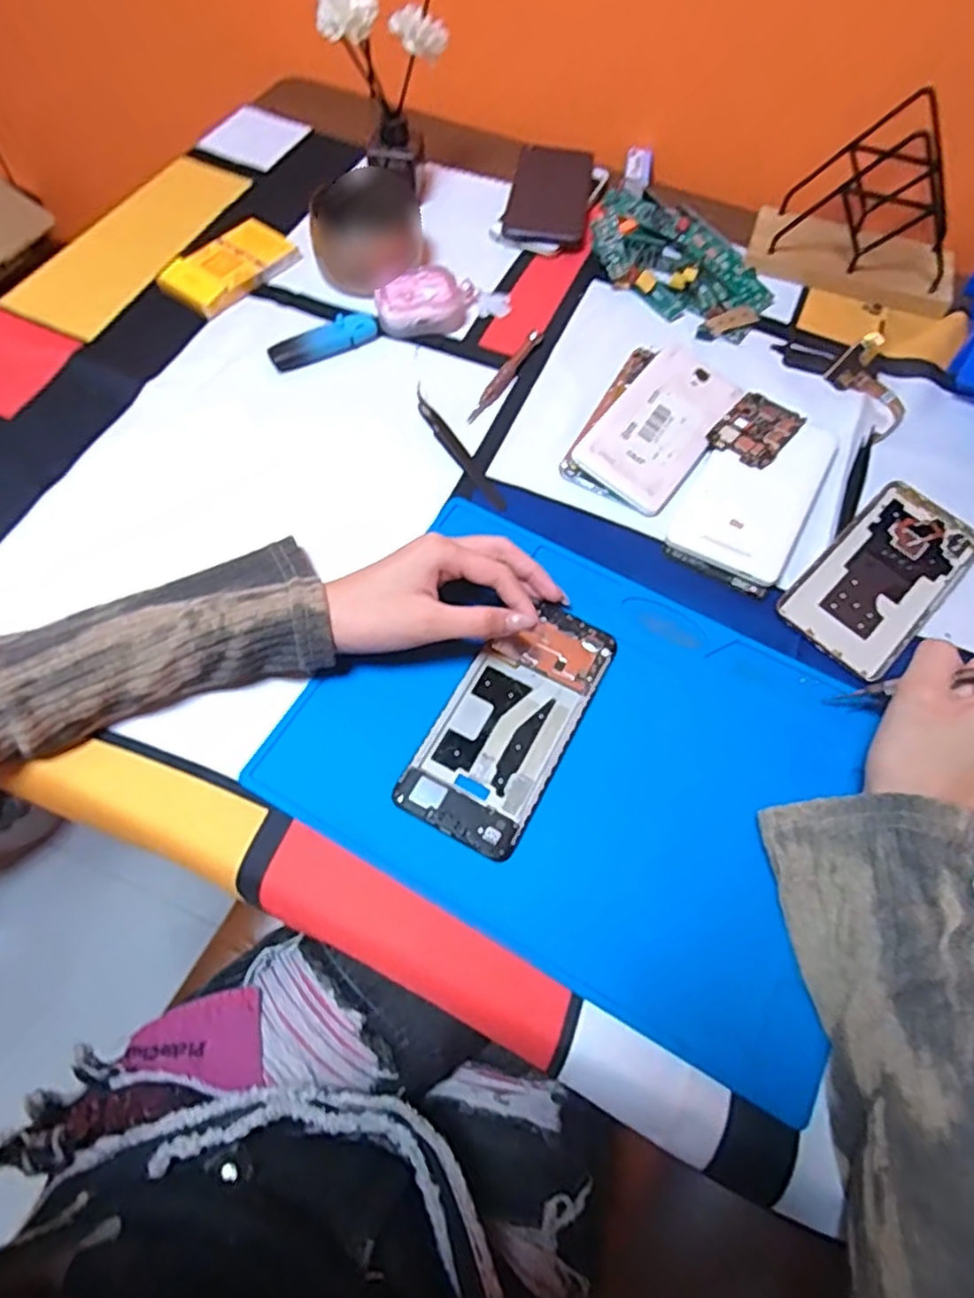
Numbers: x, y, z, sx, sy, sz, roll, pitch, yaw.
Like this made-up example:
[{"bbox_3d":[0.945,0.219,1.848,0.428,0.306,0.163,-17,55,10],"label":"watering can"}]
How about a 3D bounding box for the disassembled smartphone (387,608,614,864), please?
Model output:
[{"bbox_3d":[0.015,0.039,0.394,0.071,0.010,0.150,30,66,13],"label":"disassembled smartphone"}]

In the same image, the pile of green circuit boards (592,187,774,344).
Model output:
[{"bbox_3d":[0.154,-0.328,0.586,0.177,0.026,0.092,42,69,18],"label":"pile of green circuit boards"}]

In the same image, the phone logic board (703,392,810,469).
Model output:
[{"bbox_3d":[0.194,-0.157,0.499,0.048,0.005,0.066,38,67,16],"label":"phone logic board"}]

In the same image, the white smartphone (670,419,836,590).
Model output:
[{"bbox_3d":[0.185,-0.110,0.479,0.076,0.010,0.146,29,65,12],"label":"white smartphone"}]

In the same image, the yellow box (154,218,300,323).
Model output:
[{"bbox_3d":[-0.211,-0.311,0.565,0.059,0.021,0.109,38,67,16],"label":"yellow box"}]

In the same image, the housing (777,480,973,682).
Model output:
[{"bbox_3d":[0.262,-0.050,0.457,0.155,0.005,0.073,-41,71,-20],"label":"housing"}]

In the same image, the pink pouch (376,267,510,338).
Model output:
[{"bbox_3d":[-0.035,-0.278,0.550,0.104,0.031,0.050,-30,68,-16],"label":"pink pouch"}]

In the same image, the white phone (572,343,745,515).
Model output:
[{"bbox_3d":[0.126,-0.161,0.498,0.073,0.008,0.142,39,68,4],"label":"white phone"}]

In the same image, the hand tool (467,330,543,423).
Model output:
[{"bbox_3d":[0.013,-0.206,0.525,0.010,0.007,0.106,28,65,12],"label":"hand tool"}]

